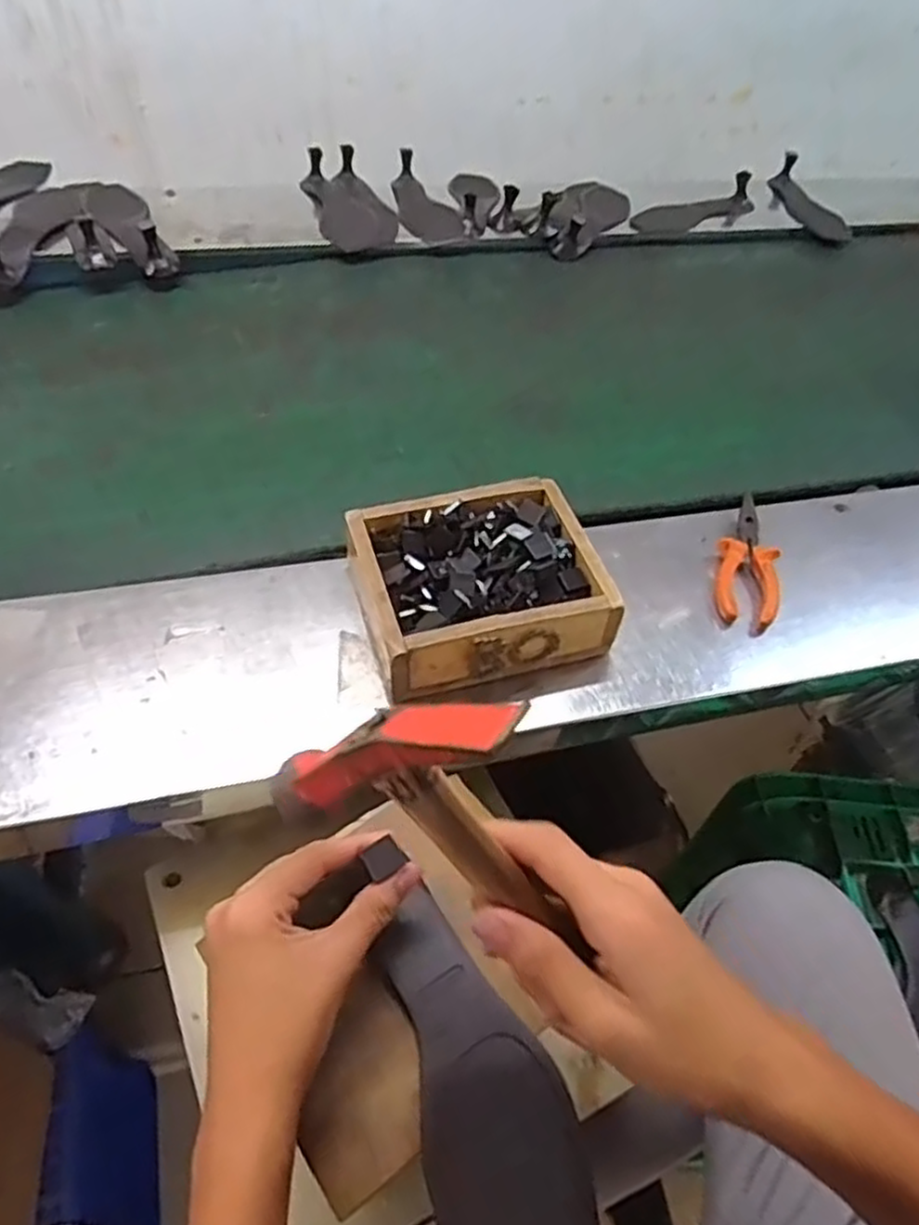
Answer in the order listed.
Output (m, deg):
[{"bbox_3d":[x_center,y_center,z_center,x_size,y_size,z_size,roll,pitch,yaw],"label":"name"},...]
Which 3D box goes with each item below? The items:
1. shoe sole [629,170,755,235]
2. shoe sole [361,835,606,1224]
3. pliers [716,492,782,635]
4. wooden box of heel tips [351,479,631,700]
[{"bbox_3d":[0.375,-0.633,1.161,0.239,0.050,0.071,-24,56,-23],"label":"shoe sole"},{"bbox_3d":[0.004,0.226,0.380,0.074,0.017,0.217,-18,62,-19],"label":"shoe sole"},{"bbox_3d":[0.256,-0.049,0.654,0.050,0.023,0.143,17,51,9],"label":"pliers"},{"bbox_3d":[0.013,-0.025,0.583,0.183,0.056,0.157,-12,52,-14],"label":"wooden box of heel tips"}]

